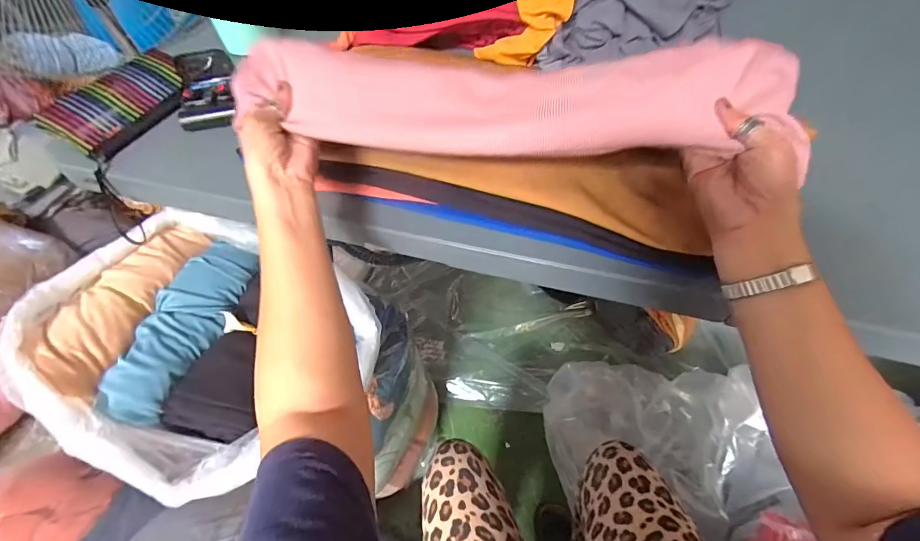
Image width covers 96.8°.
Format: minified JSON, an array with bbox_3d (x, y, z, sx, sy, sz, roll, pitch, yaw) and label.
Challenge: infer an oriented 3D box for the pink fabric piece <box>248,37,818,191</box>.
[{"bbox_3d":[0.032,-0.147,0.370,0.467,0.092,0.081,7,58,13],"label":"pink fabric piece"}]

